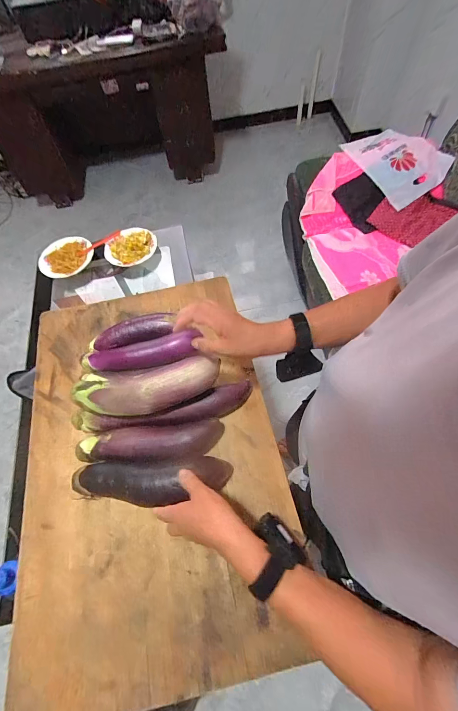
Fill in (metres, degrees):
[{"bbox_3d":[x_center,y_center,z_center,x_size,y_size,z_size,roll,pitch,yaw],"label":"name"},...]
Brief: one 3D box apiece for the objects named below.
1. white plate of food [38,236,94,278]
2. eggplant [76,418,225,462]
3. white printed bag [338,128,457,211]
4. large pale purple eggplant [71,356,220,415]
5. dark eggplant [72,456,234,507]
[{"bbox_3d":[-0.626,-0.382,1.211,0.206,0.033,0.176,-27,63,-10],"label":"white plate of food"},{"bbox_3d":[-0.131,0.145,0.528,0.243,0.056,0.058,-5,61,2],"label":"eggplant"},{"bbox_3d":[0.713,-0.824,1.328,0.337,0.086,0.388,-28,63,-10],"label":"white printed bag"},{"bbox_3d":[-0.136,0.054,0.521,0.242,0.076,0.091,-3,62,3],"label":"large pale purple eggplant"},{"bbox_3d":[-0.120,0.197,0.495,0.242,0.061,0.065,-3,62,0],"label":"dark eggplant"}]

